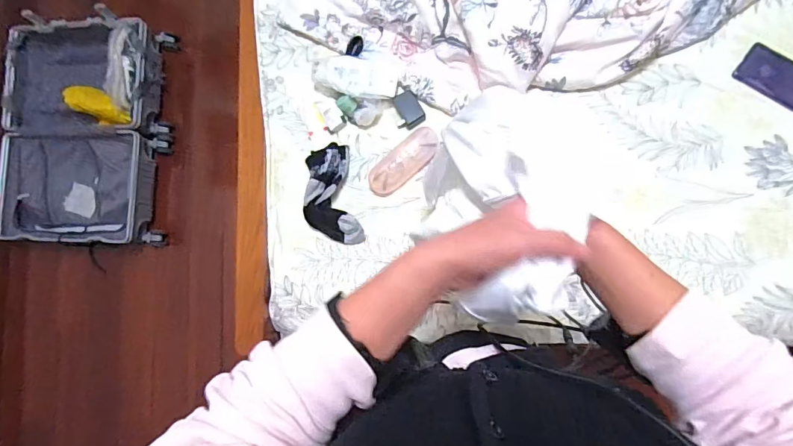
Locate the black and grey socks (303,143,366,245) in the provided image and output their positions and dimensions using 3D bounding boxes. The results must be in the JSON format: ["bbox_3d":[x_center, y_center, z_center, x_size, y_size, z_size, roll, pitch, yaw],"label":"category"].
[{"bbox_3d":[-0.125,-0.051,0.833,0.094,0.051,0.189,-13,85,7],"label":"black and grey socks"}]

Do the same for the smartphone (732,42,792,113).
[{"bbox_3d":[0.697,-0.248,0.788,0.168,0.017,0.080,36,88,6],"label":"smartphone"}]

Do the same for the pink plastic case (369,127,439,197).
[{"bbox_3d":[0.014,-0.114,0.835,0.153,0.030,0.062,-42,82,3],"label":"pink plastic case"}]

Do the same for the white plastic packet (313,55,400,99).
[{"bbox_3d":[-0.076,-0.283,0.851,0.156,0.030,0.082,11,88,8],"label":"white plastic packet"}]

